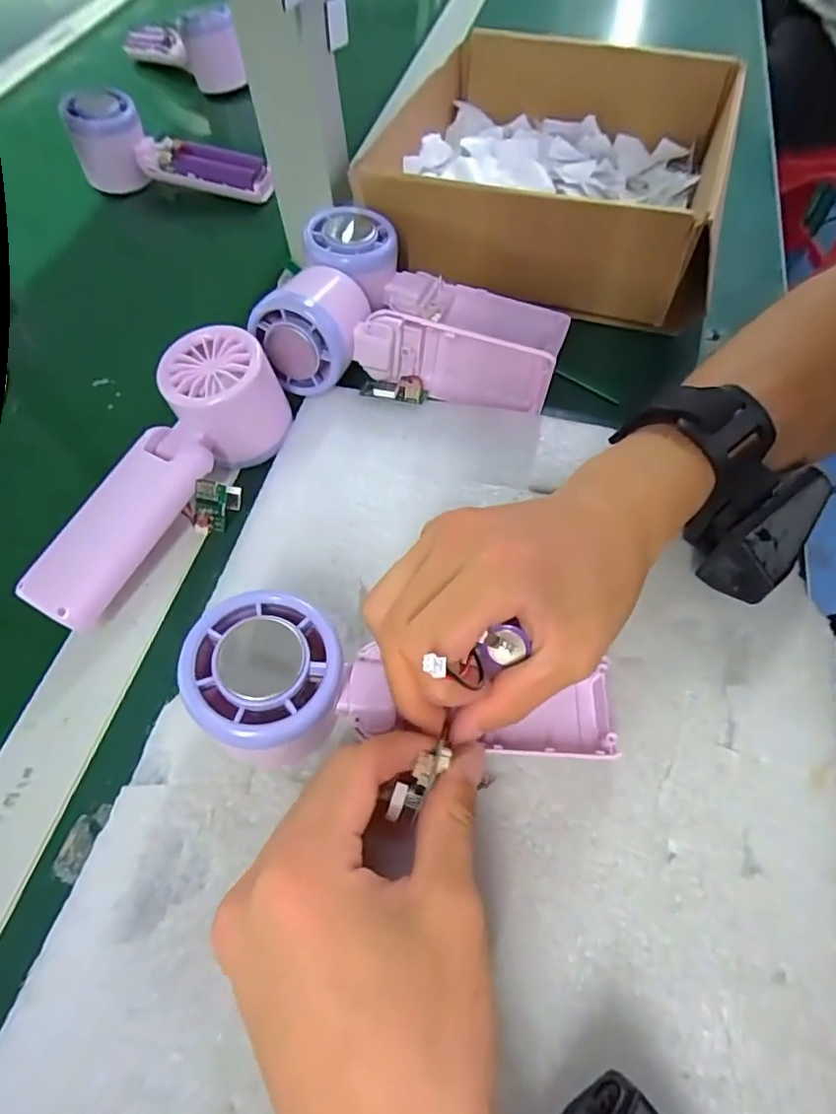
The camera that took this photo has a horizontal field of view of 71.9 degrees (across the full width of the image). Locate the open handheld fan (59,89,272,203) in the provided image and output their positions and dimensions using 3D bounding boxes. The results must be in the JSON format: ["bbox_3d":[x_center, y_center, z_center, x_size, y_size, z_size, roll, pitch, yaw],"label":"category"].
[{"bbox_3d":[-0.194,-0.328,0.461,0.161,0.057,0.043,11,62,8],"label":"open handheld fan"}]

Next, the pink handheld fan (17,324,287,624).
[{"bbox_3d":[-0.124,-0.040,0.285,0.053,0.049,0.159,22,64,16],"label":"pink handheld fan"}]

